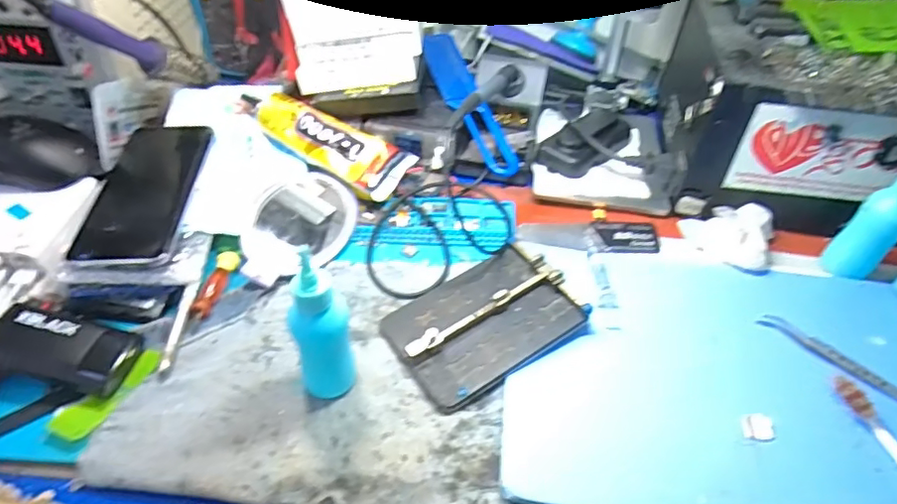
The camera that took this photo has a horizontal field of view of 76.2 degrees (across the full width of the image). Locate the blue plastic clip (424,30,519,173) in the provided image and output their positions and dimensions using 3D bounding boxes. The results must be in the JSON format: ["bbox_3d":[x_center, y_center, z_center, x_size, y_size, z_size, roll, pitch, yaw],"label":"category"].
[{"bbox_3d":[0.018,-0.146,0.548,0.041,0.010,0.183,-16,64,-18],"label":"blue plastic clip"}]

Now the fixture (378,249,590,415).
[{"bbox_3d":[0.023,0.044,0.405,0.124,0.023,0.092,-25,52,-25],"label":"fixture"}]

